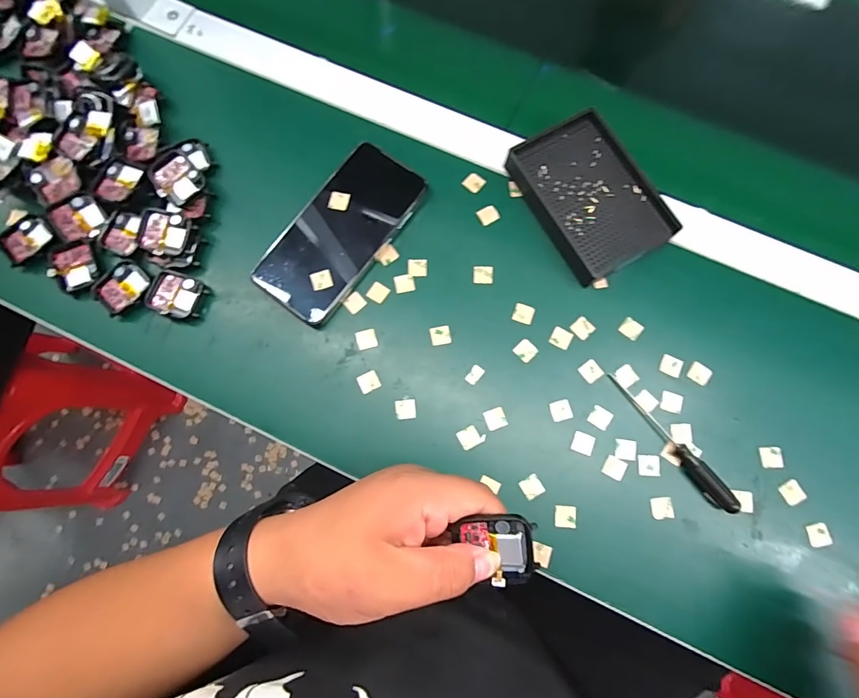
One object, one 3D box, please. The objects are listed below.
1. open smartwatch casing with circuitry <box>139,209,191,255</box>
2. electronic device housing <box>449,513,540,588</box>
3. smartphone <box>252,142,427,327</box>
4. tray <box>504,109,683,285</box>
[{"bbox_3d":[-0.228,-0.100,0.354,0.040,0.013,0.037,16,79,3],"label":"open smartwatch casing with circuitry"},{"bbox_3d":[0.036,0.109,0.224,0.044,0.010,0.036,-4,79,-1],"label":"electronic device housing"},{"bbox_3d":[-0.077,-0.102,0.359,0.075,0.017,0.159,37,81,7],"label":"smartphone"},{"bbox_3d":[0.136,-0.133,0.361,0.100,0.024,0.138,-30,80,-6],"label":"tray"}]

